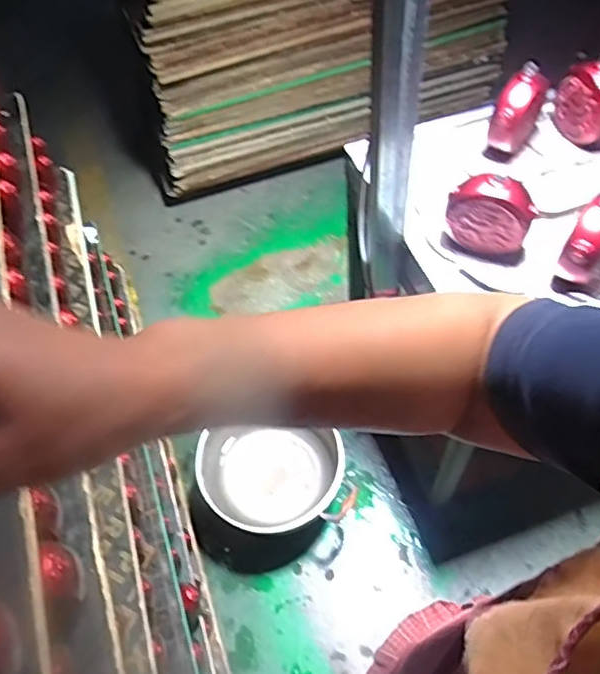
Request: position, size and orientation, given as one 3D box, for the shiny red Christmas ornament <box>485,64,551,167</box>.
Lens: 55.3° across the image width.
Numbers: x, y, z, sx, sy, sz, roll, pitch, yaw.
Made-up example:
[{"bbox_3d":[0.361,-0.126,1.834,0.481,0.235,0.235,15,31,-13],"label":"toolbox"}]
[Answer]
[{"bbox_3d":[0.413,-0.433,1.081,0.082,0.168,0.126,17,61,13],"label":"shiny red Christmas ornament"}]

